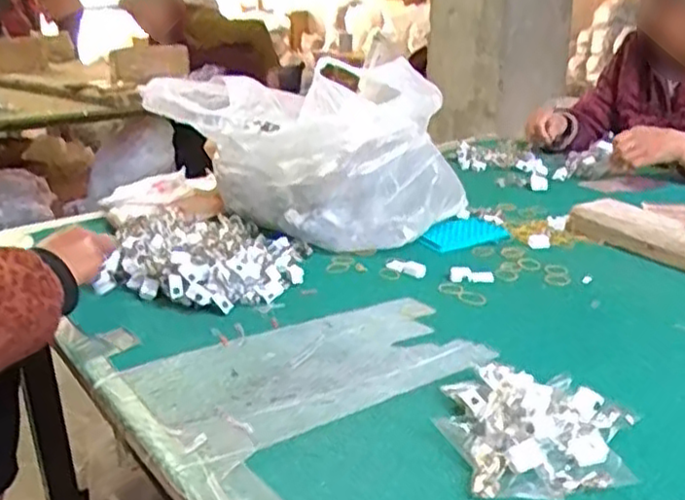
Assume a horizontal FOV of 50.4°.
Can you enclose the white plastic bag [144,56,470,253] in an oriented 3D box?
[{"bbox_3d":[-0.060,-0.120,1.021,0.381,0.238,0.272,11,23,29],"label":"white plastic bag"}]

